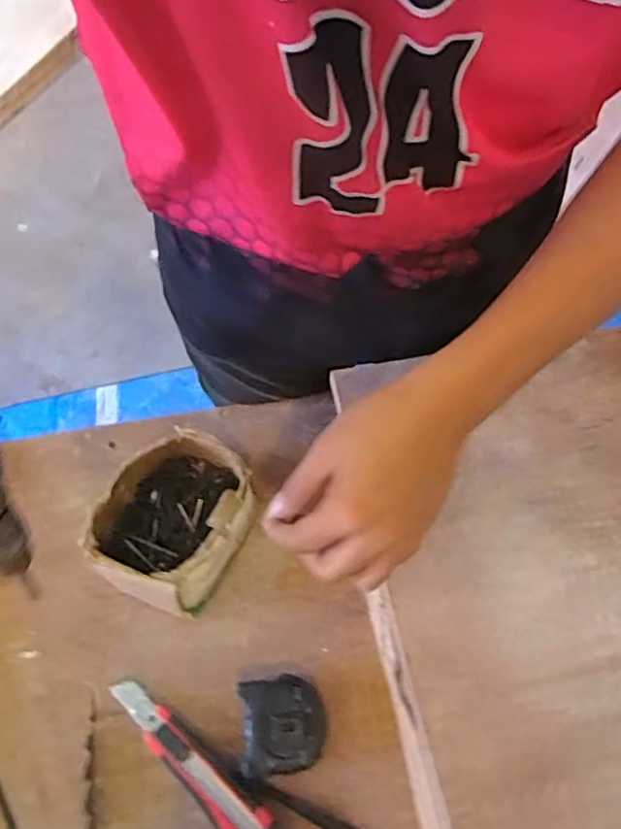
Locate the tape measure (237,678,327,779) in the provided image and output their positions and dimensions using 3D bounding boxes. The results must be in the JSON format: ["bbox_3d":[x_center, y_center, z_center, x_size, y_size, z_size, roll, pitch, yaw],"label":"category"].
[{"bbox_3d":[-0.022,0.247,0.499,0.063,0.037,0.067,-6,63,-1],"label":"tape measure"}]

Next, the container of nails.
[{"bbox_3d":[-0.116,0.095,0.557,0.115,0.077,0.139,23,66,14],"label":"container of nails"}]

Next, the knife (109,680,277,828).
[{"bbox_3d":[-0.096,0.278,0.495,0.177,0.019,0.040,40,71,20],"label":"knife"}]

